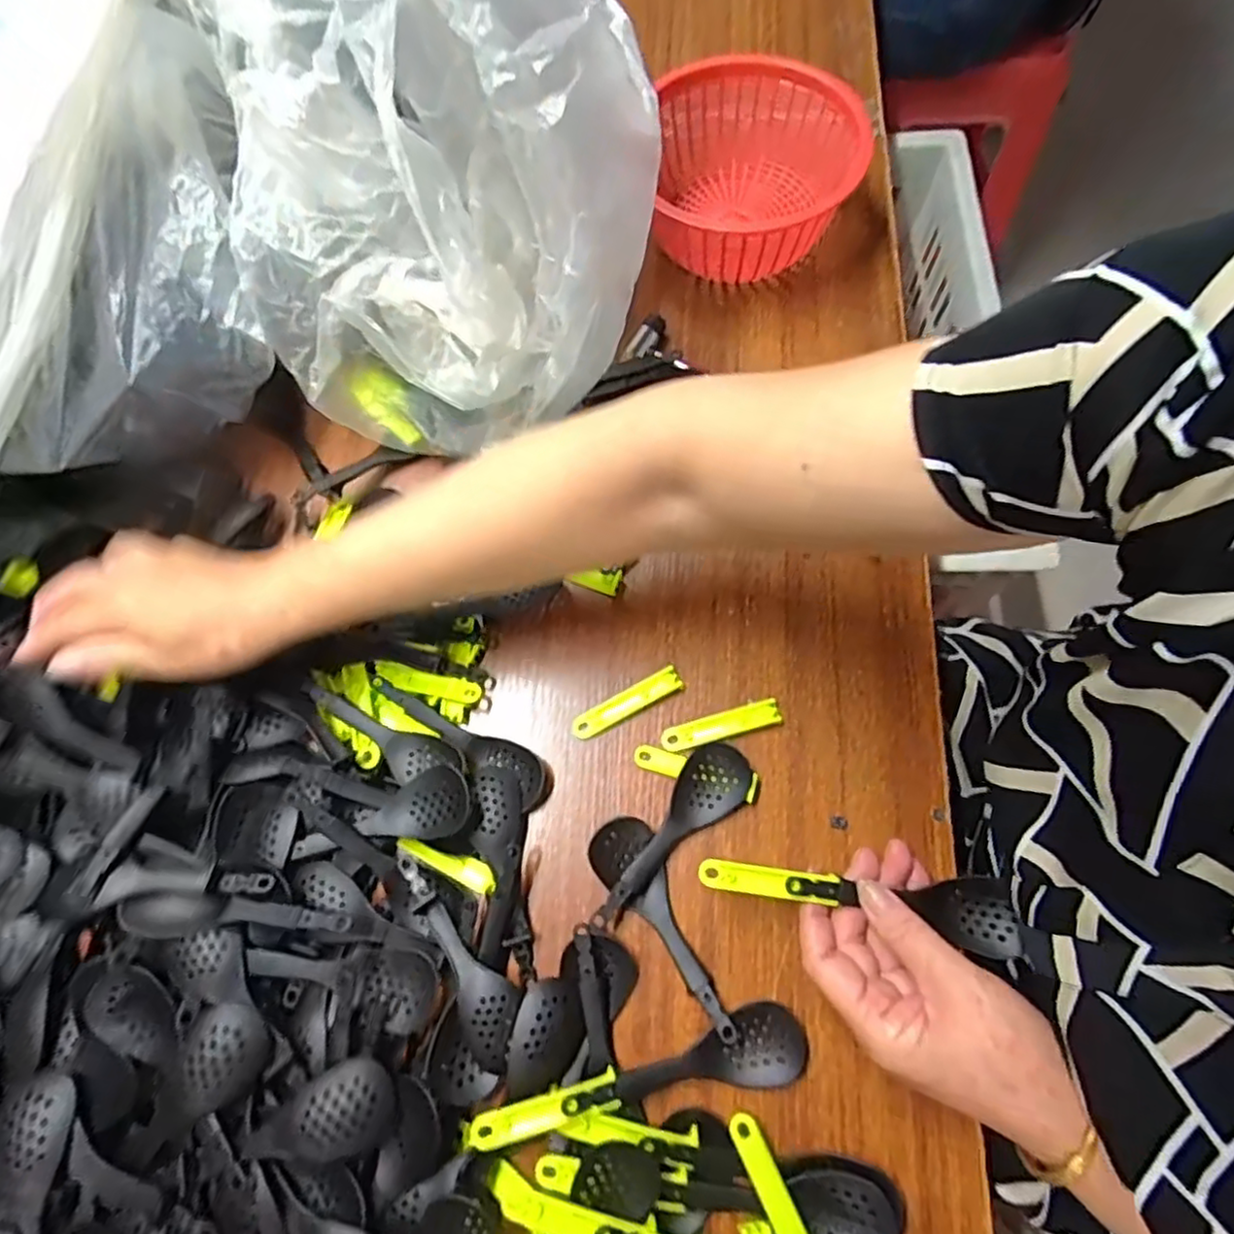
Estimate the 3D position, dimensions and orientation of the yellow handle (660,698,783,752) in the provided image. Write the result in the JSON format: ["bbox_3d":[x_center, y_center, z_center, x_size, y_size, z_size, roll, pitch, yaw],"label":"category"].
[{"bbox_3d":[0.067,0.070,0.426,0.076,0.009,0.017,-15,71,-3],"label":"yellow handle"}]

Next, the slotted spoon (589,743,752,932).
[{"bbox_3d":[0.029,0.129,0.403,0.128,0.015,0.037,-42,74,-12],"label":"slotted spoon"}]

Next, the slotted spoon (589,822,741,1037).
[{"bbox_3d":[0.033,0.174,0.386,0.039,0.010,0.130,-38,73,-11],"label":"slotted spoon"}]

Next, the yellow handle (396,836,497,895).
[{"bbox_3d":[-0.102,0.148,0.400,0.062,0.009,0.015,18,72,8],"label":"yellow handle"}]

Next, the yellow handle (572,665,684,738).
[{"bbox_3d":[0.007,0.057,0.436,0.076,0.009,0.017,-28,72,-8],"label":"yellow handle"}]

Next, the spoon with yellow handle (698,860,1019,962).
[{"bbox_3d":[0.133,0.148,0.367,0.169,0.023,0.038,13,71,-2],"label":"spoon with yellow handle"}]

